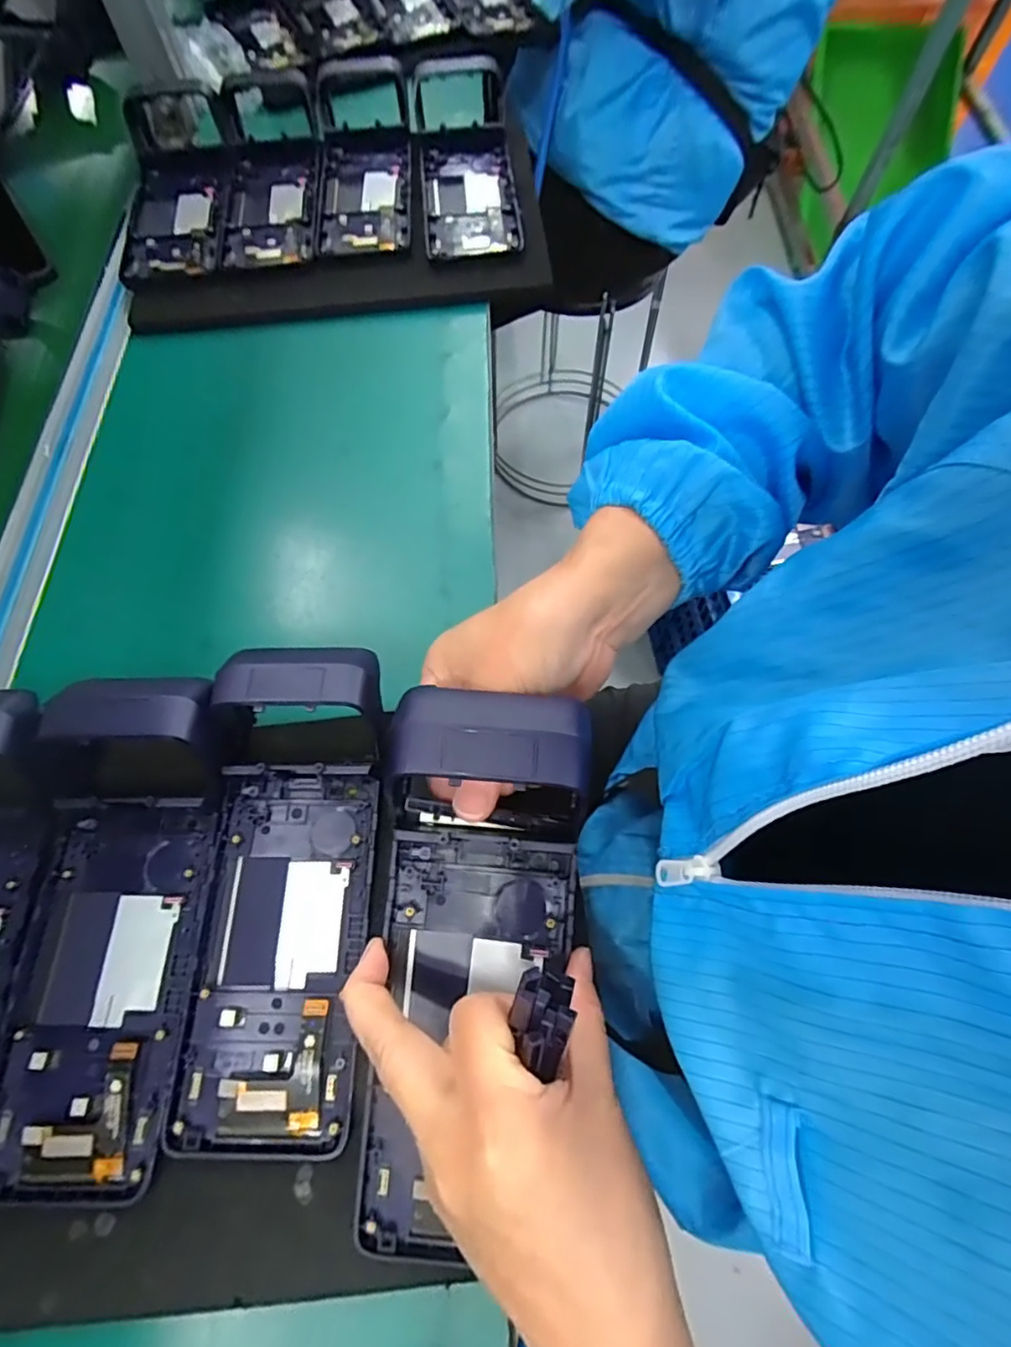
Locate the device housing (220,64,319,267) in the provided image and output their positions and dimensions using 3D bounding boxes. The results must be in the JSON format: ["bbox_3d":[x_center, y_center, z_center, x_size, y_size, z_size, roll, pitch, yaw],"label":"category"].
[{"bbox_3d":[-0.211,-0.449,0.521,0.080,0.030,0.222,-7,72,0],"label":"device housing"}]

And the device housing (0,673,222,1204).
[{"bbox_3d":[-0.187,0.110,0.269,0.088,0.047,0.222,-2,66,0],"label":"device housing"}]

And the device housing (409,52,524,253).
[{"bbox_3d":[-0.036,-0.448,0.506,0.082,0.047,0.207,-6,66,-1],"label":"device housing"}]

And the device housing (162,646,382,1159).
[{"bbox_3d":[-0.104,0.095,0.273,0.082,0.050,0.221,0,66,1],"label":"device housing"}]

